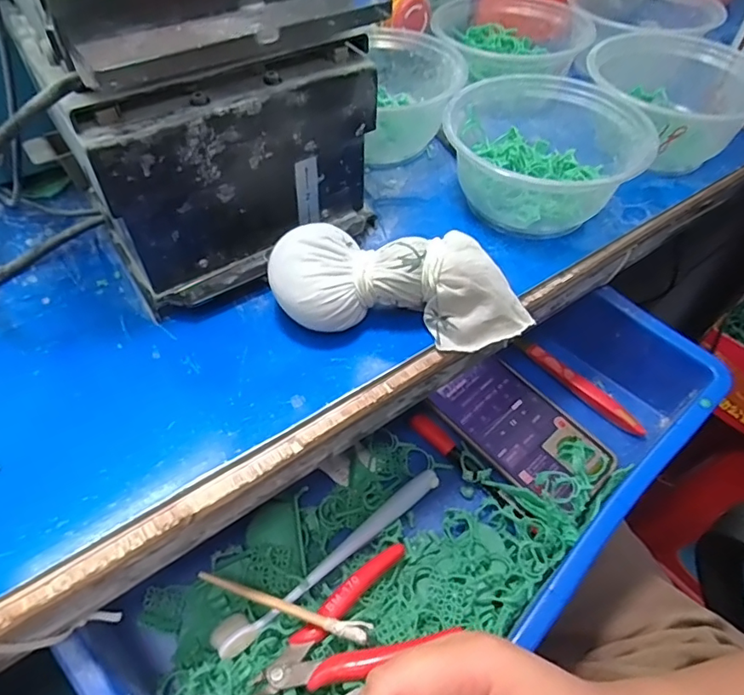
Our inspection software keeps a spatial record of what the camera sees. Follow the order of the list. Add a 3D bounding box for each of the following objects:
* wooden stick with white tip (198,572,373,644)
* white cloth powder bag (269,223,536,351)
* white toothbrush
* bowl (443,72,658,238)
[{"bbox_3d":[-0.051,0.152,0.315,0.105,0.004,0.011,21,53,-2],"label":"wooden stick with white tip"},{"bbox_3d":[0.019,-0.035,0.308,0.150,0.049,0.055,2,52,0],"label":"white cloth powder bag"},{"bbox_3d":[-0.023,0.136,0.358,0.182,0.022,0.021,-34,60,-25],"label":"white toothbrush"},{"bbox_3d":[0.117,-0.130,0.374,0.126,0.062,0.124,1,52,-1],"label":"bowl"}]

